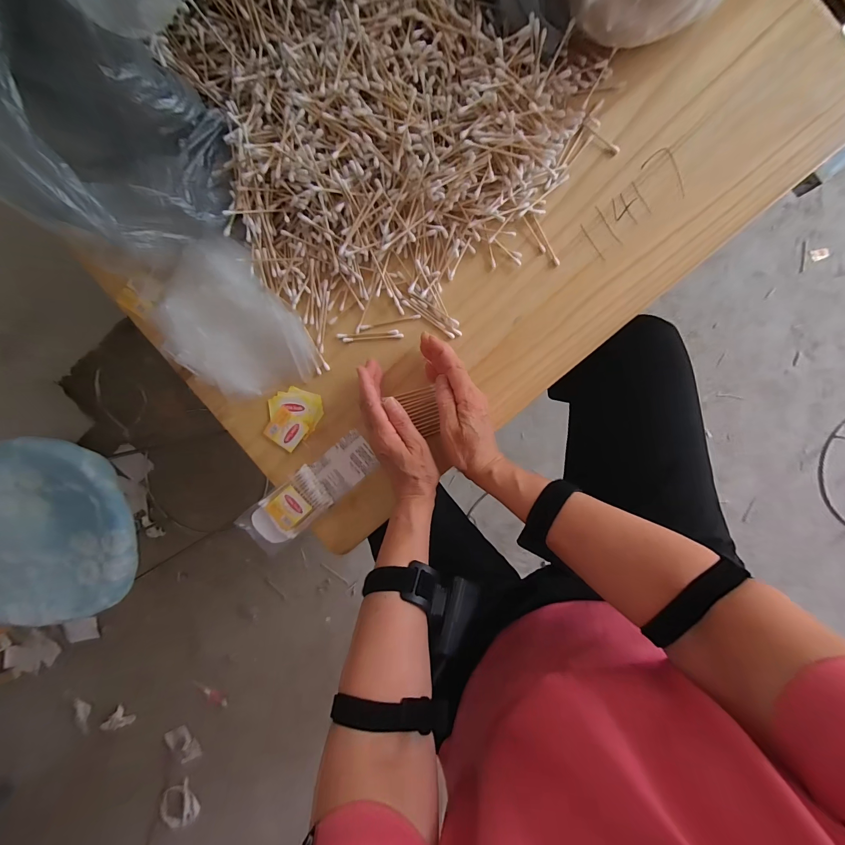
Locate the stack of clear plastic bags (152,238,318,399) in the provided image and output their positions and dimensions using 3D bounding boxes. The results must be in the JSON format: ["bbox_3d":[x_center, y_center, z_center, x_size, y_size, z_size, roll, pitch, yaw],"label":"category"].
[{"bbox_3d":[-0.217,-0.102,0.406,0.135,0.021,0.172,-36,104,5],"label":"stack of clear plastic bags"}]

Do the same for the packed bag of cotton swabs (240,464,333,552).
[{"bbox_3d":[-0.168,0.111,0.441,0.113,0.015,0.061,-38,92,7],"label":"packed bag of cotton swabs"}]

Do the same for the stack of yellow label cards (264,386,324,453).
[{"bbox_3d":[-0.159,-0.007,0.431,0.060,0.013,0.076,31,98,-3],"label":"stack of yellow label cards"}]

